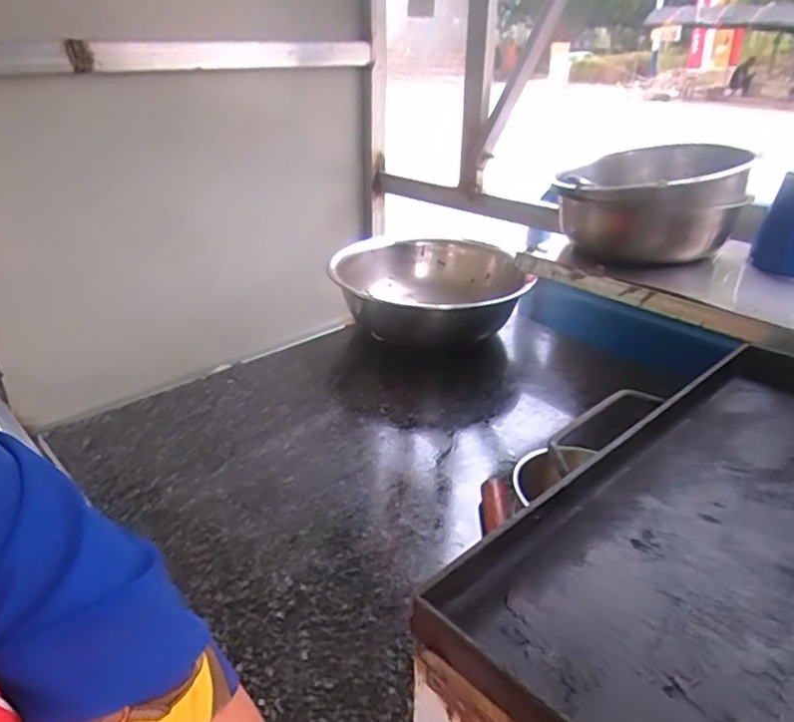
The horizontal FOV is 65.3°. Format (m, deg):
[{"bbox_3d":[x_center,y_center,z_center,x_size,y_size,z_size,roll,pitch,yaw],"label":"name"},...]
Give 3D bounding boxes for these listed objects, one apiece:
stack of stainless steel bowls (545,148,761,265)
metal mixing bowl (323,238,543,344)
[{"bbox_3d":[0.333,-0.208,0.830,0.224,0.118,0.250,7,27,21],"label":"stack of stainless steel bowls"},{"bbox_3d":[0.050,-0.118,1.076,0.316,0.119,0.316,-3,25,1],"label":"metal mixing bowl"}]

